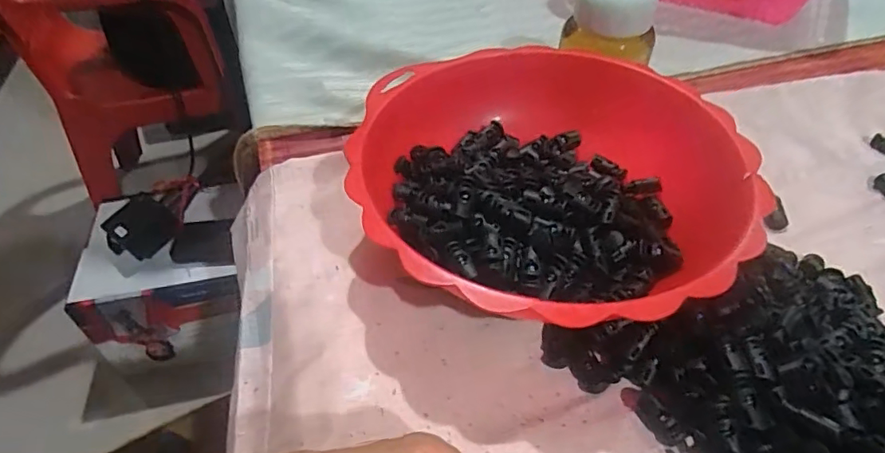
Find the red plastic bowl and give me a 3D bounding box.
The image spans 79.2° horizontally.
[{"bbox_3d":[0.066,-0.028,0.355,0.239,0.074,0.238,0,46,0],"label":"red plastic bowl"}]

